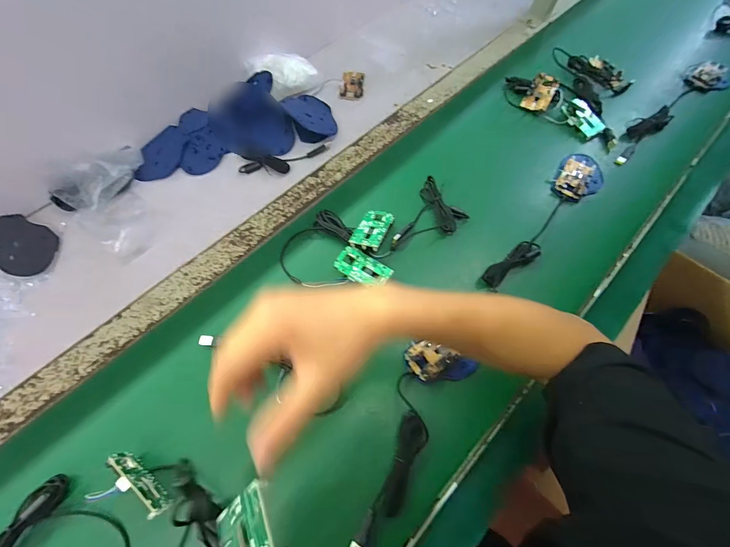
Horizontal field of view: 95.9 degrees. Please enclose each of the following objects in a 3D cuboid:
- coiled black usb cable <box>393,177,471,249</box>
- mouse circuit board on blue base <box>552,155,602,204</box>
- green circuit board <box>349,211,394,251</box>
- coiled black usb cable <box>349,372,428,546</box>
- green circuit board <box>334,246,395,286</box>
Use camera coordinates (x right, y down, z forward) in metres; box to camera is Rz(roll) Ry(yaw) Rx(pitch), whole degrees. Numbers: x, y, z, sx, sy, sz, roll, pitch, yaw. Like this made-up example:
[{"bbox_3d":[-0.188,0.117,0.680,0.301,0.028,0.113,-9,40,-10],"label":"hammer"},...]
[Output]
[{"bbox_3d":[0.105,-0.079,0.508,0.084,0.032,0.136,25,67,7],"label":"coiled black usb cable"},{"bbox_3d":[0.363,-0.162,0.562,0.072,0.020,0.115,39,70,13],"label":"mouse circuit board on blue base"},{"bbox_3d":[0.012,-0.066,0.494,0.045,0.008,0.076,13,51,17],"label":"green circuit board"},{"bbox_3d":[0.037,0.220,0.382,0.047,0.020,0.192,19,67,5],"label":"coiled black usb cable"},{"bbox_3d":[-0.003,-0.005,0.470,0.076,0.013,0.043,29,63,3],"label":"green circuit board"}]

